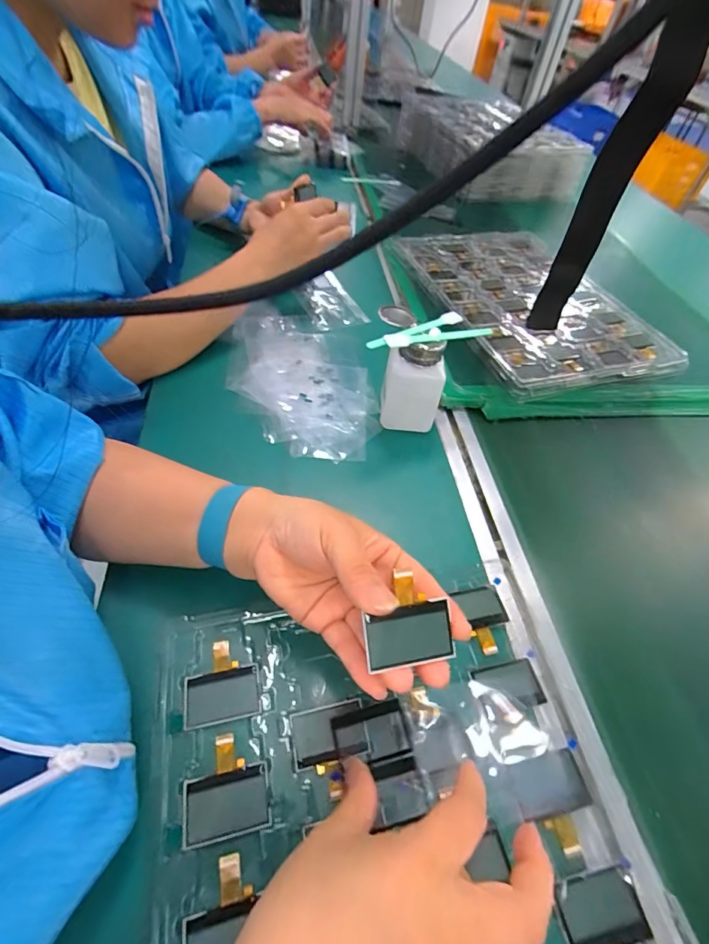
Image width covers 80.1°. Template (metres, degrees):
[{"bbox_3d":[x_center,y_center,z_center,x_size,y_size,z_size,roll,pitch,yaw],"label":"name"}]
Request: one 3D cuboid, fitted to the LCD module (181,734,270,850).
[{"bbox_3d":[-0.074,0.180,0.243,0.047,0.004,0.048,-7,52,-12],"label":"LCD module"}]

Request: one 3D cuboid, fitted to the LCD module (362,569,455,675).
[{"bbox_3d":[0.028,0.075,0.215,0.044,0.004,0.043,-3,84,-11],"label":"LCD module"}]

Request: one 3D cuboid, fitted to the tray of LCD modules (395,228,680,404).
[{"bbox_3d":[0.244,-0.247,0.596,0.262,0.015,0.358,-13,55,-15],"label":"tray of LCD modules"}]

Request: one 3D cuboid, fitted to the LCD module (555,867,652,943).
[{"bbox_3d":[0.132,0.241,0.219,0.044,0.004,0.046,-4,51,-10],"label":"LCD module"}]

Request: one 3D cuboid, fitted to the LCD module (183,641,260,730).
[{"bbox_3d":[-0.087,0.137,0.275,0.046,0.004,0.047,-6,52,-12],"label":"LCD module"}]

